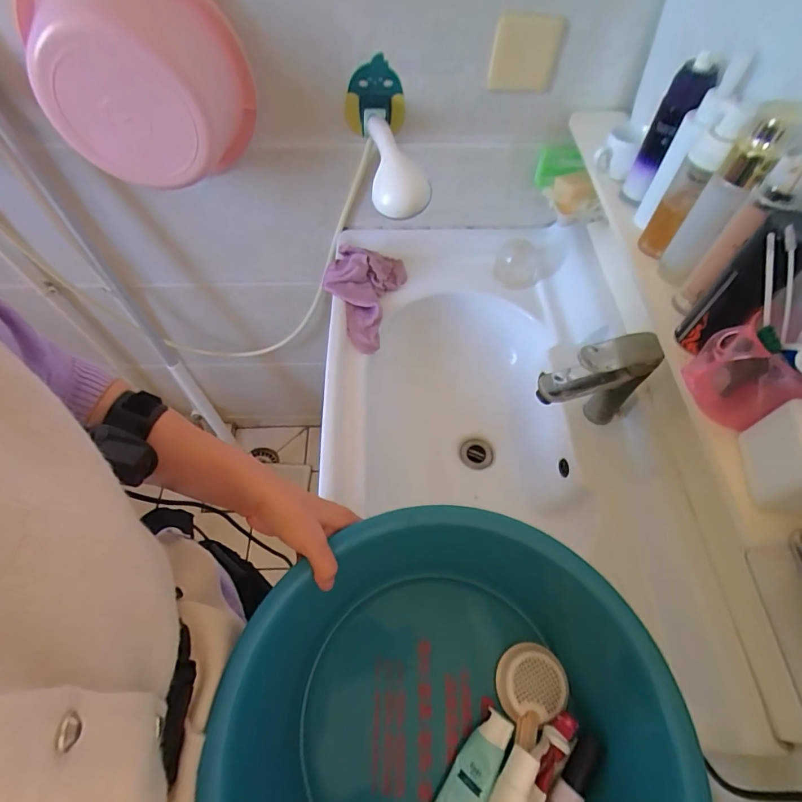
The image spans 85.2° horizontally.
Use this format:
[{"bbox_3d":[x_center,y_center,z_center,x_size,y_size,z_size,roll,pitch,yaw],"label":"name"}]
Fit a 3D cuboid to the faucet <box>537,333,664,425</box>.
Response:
[{"bbox_3d":[0.250,-0.015,0.591,0.146,0.172,0.045,-8,60,-6],"label":"faucet"}]

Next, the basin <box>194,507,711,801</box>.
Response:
[{"bbox_3d":[0.039,0.299,0.385,0.351,0.148,0.360,0,59,-1],"label":"basin"}]

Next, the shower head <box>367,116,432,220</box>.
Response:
[{"bbox_3d":[-0.017,-0.307,0.566,0.068,0.058,0.172,-14,60,-9],"label":"shower head"}]

